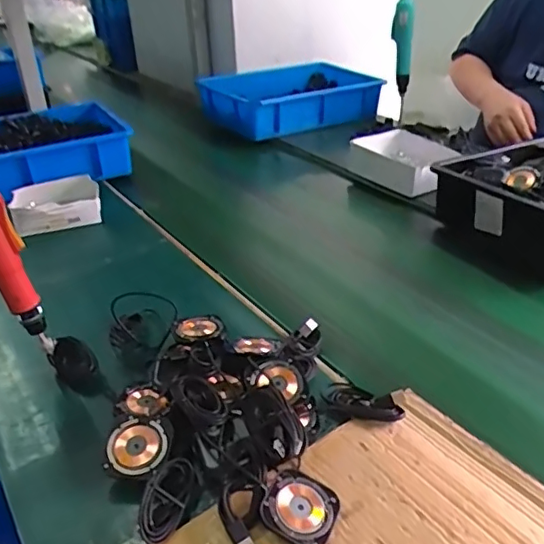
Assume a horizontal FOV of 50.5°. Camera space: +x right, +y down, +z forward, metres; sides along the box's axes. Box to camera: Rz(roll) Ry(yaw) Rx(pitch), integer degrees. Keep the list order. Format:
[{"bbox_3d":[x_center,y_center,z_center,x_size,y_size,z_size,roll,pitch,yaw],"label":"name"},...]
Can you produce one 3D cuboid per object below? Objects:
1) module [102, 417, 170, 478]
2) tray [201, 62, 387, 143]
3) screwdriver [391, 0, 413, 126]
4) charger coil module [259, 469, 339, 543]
[{"bbox_3d":[-0.122,0.158,0.526,0.054,0.012,0.054,9,52,-3],"label":"module"},{"bbox_3d":[0.078,-0.437,1.442,0.462,0.103,0.246,-21,35,-28],"label":"tray"},{"bbox_3d":[0.291,-0.479,1.309,0.045,0.257,0.045,4,31,10],"label":"screwdriver"},{"bbox_3d":[0.024,0.194,0.479,0.060,0.010,0.057,32,47,12],"label":"charger coil module"}]

